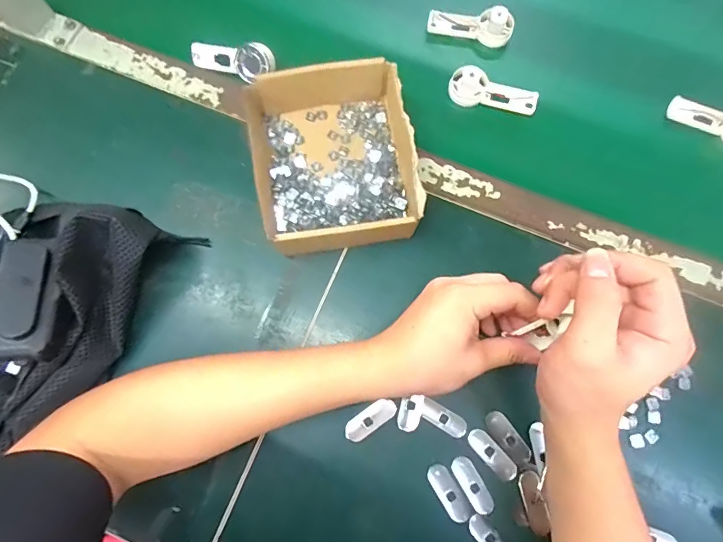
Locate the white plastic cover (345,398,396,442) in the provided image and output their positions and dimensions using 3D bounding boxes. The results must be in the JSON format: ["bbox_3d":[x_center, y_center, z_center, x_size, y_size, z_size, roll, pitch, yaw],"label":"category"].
[{"bbox_3d":[0.008,0.135,0.373,0.051,0.004,0.019,-34,79,-7],"label":"white plastic cover"}]

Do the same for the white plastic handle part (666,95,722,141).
[{"bbox_3d":[0.375,-0.160,0.432,0.091,0.038,0.008,33,39,12],"label":"white plastic handle part"}]

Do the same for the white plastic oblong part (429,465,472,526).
[{"bbox_3d":[0.077,0.196,0.361,0.019,0.004,0.051,-30,78,-6],"label":"white plastic oblong part"}]

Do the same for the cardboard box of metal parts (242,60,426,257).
[{"bbox_3d":[-0.027,-0.111,0.406,0.148,0.055,0.183,-10,77,-1],"label":"cardboard box of metal parts"}]

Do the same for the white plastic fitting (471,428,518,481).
[{"bbox_3d":[0.118,0.164,0.366,0.019,0.004,0.049,-43,80,-8],"label":"white plastic fitting"}]

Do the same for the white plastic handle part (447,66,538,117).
[{"bbox_3d":[0.143,-0.194,0.449,0.093,0.019,0.037,16,119,-2],"label":"white plastic handle part"}]

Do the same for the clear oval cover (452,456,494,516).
[{"bbox_3d":[0.099,0.189,0.361,0.019,0.004,0.050,-28,78,-5],"label":"clear oval cover"}]

